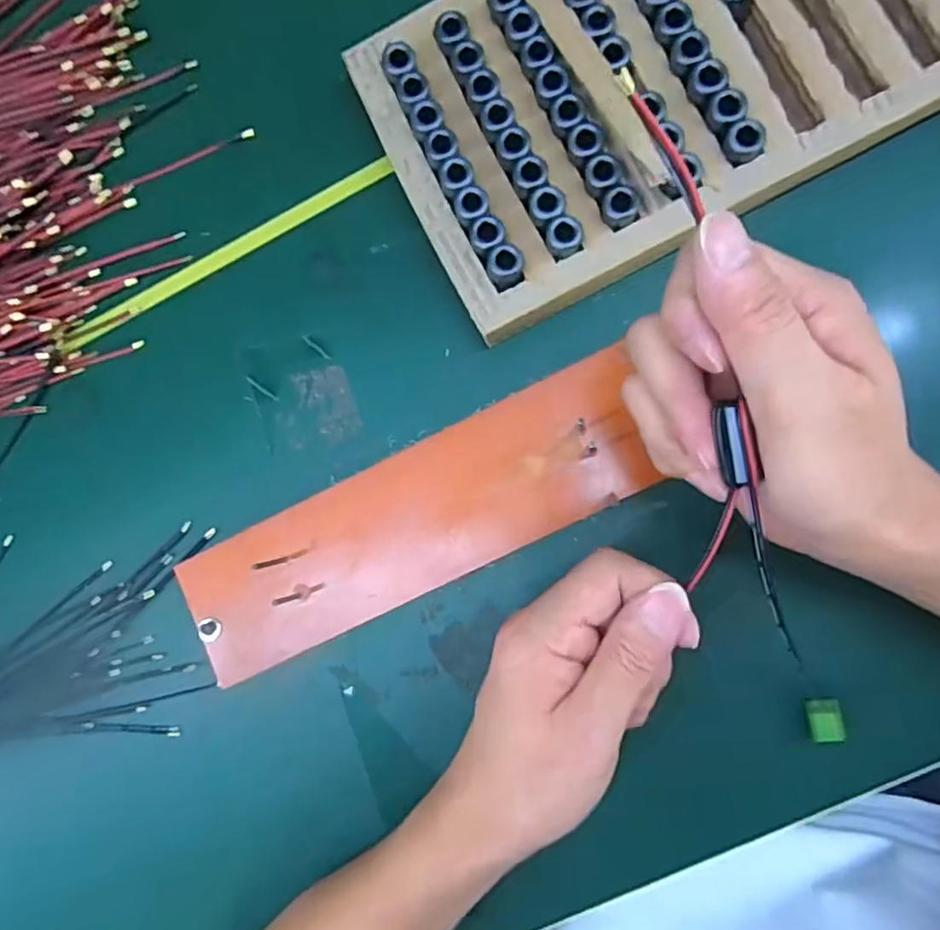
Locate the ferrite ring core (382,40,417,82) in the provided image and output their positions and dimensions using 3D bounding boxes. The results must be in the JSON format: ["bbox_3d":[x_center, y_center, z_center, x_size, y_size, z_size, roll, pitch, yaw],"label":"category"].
[{"bbox_3d":[-0.036,-0.207,0.321,0.017,0.010,0.017,-1,86,8],"label":"ferrite ring core"}]

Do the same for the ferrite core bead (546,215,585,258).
[{"bbox_3d":[0.046,-0.111,0.302,0.018,0.011,0.017,-1,86,8],"label":"ferrite core bead"}]

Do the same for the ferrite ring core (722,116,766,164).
[{"bbox_3d":[0.129,-0.152,0.292,0.018,0.009,0.017,-1,86,8],"label":"ferrite ring core"}]

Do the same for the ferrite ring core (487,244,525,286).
[{"bbox_3d":[0.018,-0.098,0.305,0.018,0.011,0.016,-5,85,7],"label":"ferrite ring core"}]

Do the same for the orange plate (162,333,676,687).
[{"bbox_3d":[-0.031,0.028,0.322,0.250,0.014,0.071,-26,84,5],"label":"orange plate"}]

